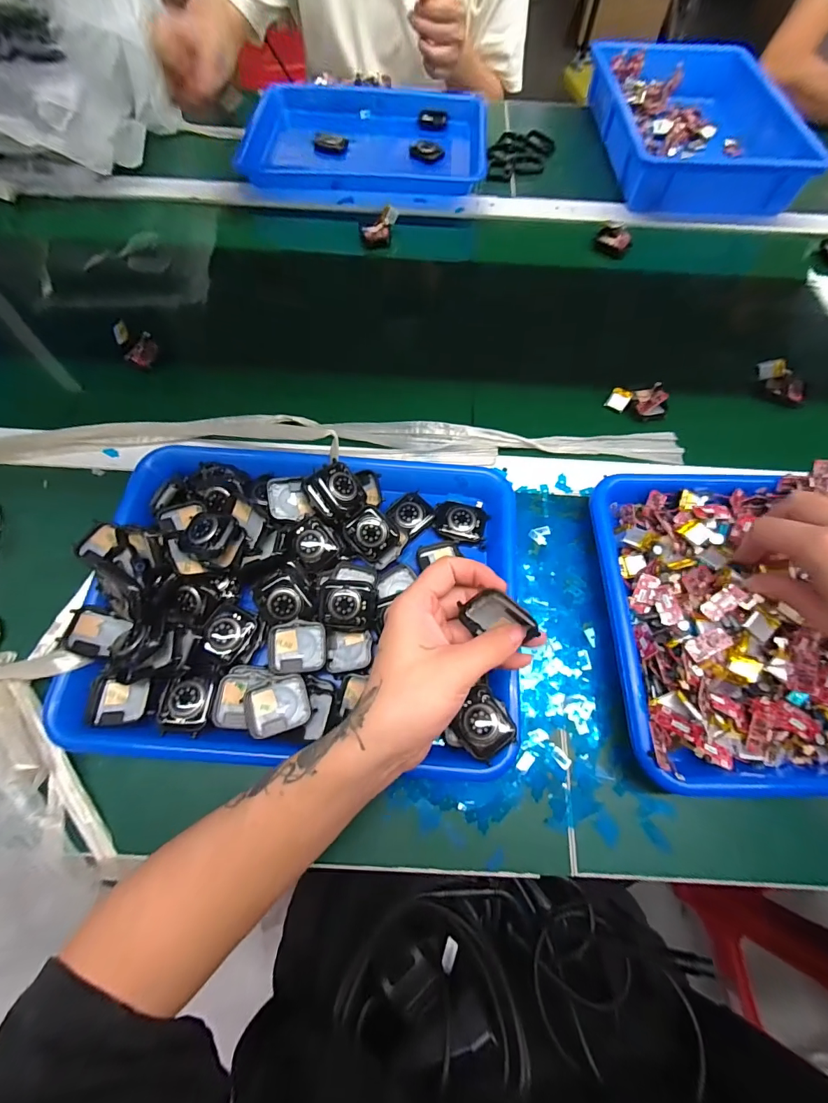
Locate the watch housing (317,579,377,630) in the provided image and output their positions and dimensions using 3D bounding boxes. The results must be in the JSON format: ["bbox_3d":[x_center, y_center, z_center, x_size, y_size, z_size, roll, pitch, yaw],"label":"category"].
[{"bbox_3d":[-0.052,0.043,0.326,0.044,0.016,0.037,3,68,0],"label":"watch housing"}]

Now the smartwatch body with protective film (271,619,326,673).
[{"bbox_3d":[-0.088,0.073,0.318,0.041,0.012,0.037,-3,68,-2],"label":"smartwatch body with protective film"}]

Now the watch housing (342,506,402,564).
[{"bbox_3d":[-0.036,-0.014,0.351,0.036,0.007,0.040,-40,99,-4],"label":"watch housing"}]

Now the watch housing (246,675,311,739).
[{"bbox_3d":[-0.097,0.110,0.298,0.040,0.012,0.035,-19,70,-8],"label":"watch housing"}]

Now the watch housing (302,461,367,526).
[{"bbox_3d":[-0.066,-0.049,0.353,0.045,0.018,0.045,-31,96,-1],"label":"watch housing"}]

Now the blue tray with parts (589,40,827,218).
[{"bbox_3d":[0.412,-0.632,0.615,0.256,0.064,0.348,-2,68,-2],"label":"blue tray with parts"}]

